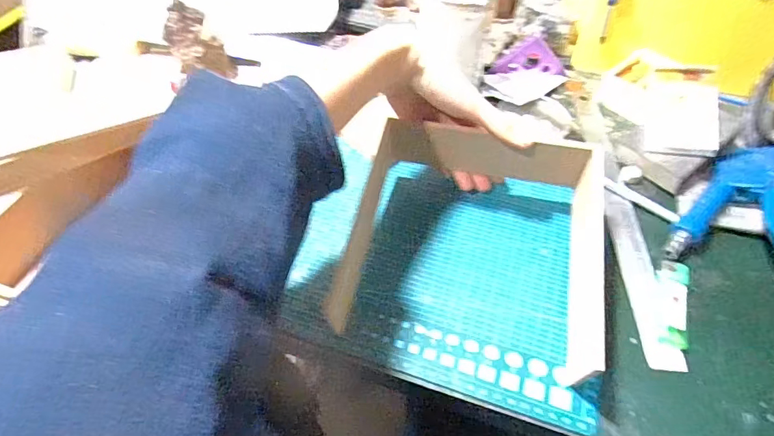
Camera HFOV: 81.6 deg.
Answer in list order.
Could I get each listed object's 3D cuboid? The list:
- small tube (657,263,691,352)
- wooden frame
[{"bbox_3d":[0.232,0.069,0.363,0.023,0.010,0.073,16,54,14],"label":"small tube"},{"bbox_3d":[0.064,0.010,0.369,0.202,0.079,0.202,12,54,9],"label":"wooden frame"}]

